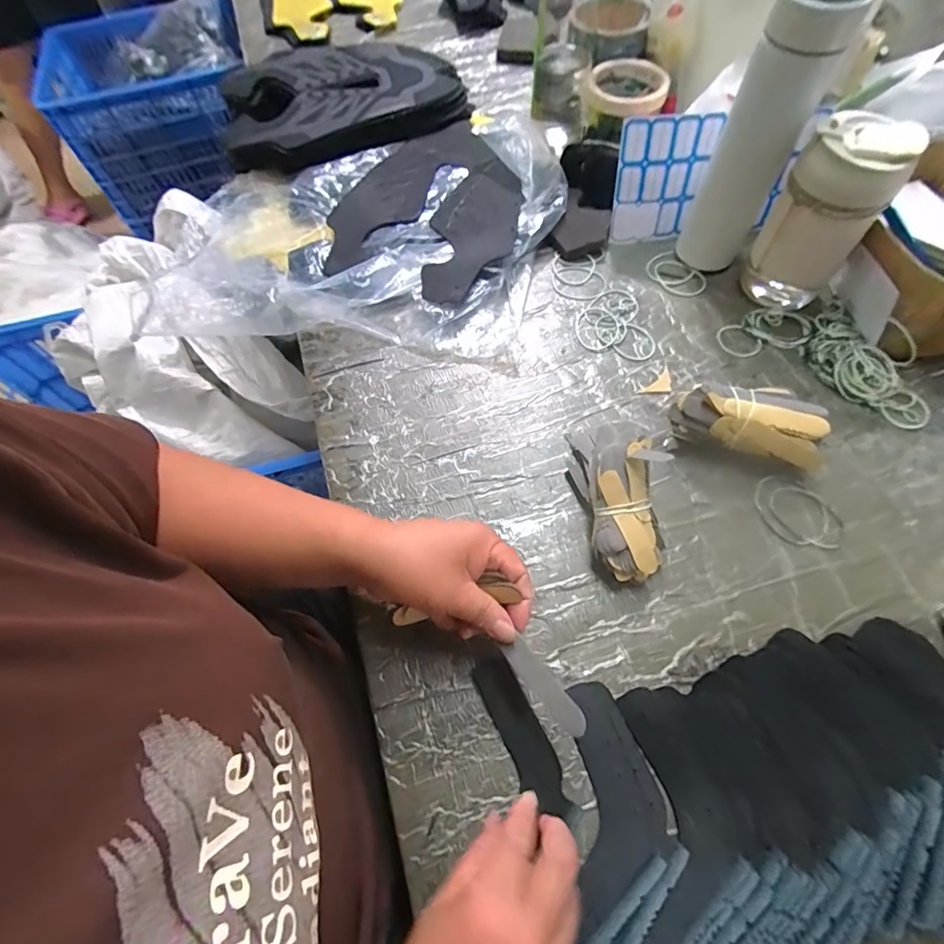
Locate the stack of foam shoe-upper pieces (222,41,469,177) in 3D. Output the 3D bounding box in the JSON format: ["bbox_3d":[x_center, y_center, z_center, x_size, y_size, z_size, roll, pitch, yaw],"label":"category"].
[{"bbox_3d":[-0.170,-0.495,0.654,0.317,0.058,0.220,-18,64,-6],"label":"stack of foam shoe-upper pieces"}]

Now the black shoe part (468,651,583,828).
[{"bbox_3d":[0.035,0.186,0.344,0.030,0.006,0.111,-25,65,-5],"label":"black shoe part"}]

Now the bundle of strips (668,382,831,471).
[{"bbox_3d":[0.235,-0.047,0.427,0.123,0.053,0.063,17,65,12],"label":"bundle of strips"}]

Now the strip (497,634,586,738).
[{"bbox_3d":[0.045,0.136,0.312,0.017,0.005,0.067,-43,61,0],"label":"strip"}]

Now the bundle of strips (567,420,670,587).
[{"bbox_3d":[0.118,0.013,0.398,0.058,0.066,0.140,-10,62,-1],"label":"bundle of strips"}]

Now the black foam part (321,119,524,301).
[{"bbox_3d":[-0.048,-0.314,0.581,0.210,0.035,0.294,10,64,8],"label":"black foam part"}]

